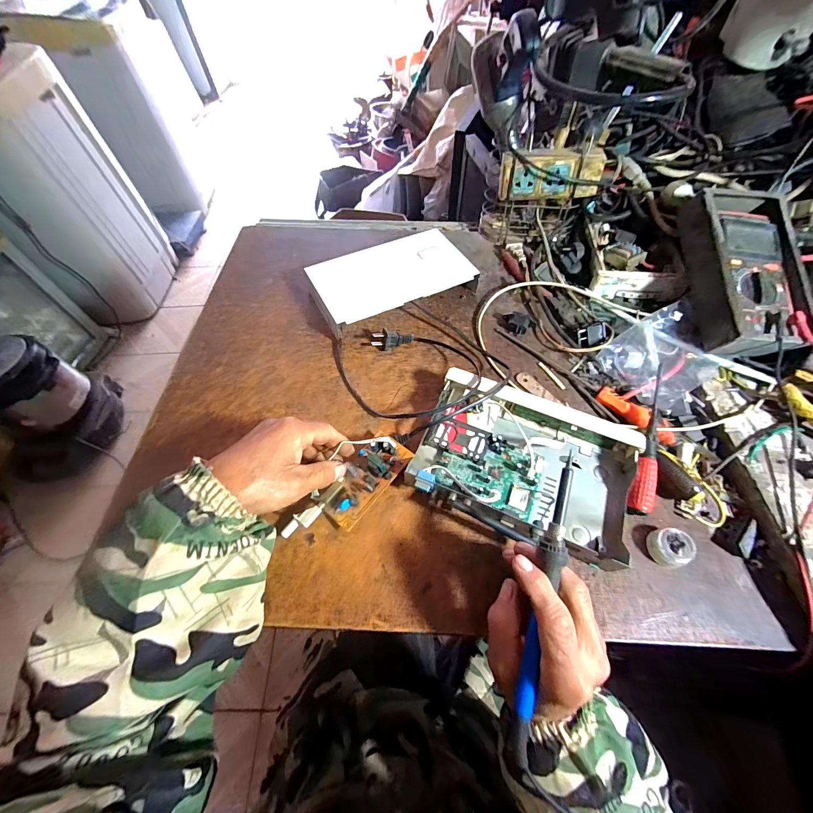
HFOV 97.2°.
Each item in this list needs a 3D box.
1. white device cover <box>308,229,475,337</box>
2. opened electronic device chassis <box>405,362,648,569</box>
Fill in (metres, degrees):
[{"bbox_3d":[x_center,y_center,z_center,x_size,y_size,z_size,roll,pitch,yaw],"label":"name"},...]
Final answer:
[{"bbox_3d":[-0.023,-0.187,0.529,0.222,0.044,0.131,-26,60,-14],"label":"white device cover"},{"bbox_3d":[0.122,0.059,0.375,0.217,0.036,0.154,19,60,14],"label":"opened electronic device chassis"}]

